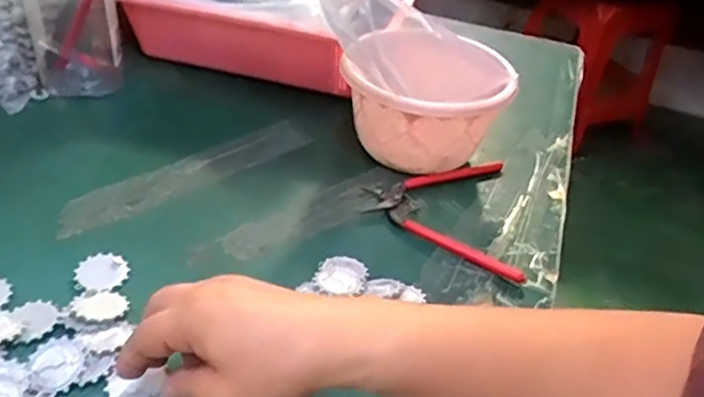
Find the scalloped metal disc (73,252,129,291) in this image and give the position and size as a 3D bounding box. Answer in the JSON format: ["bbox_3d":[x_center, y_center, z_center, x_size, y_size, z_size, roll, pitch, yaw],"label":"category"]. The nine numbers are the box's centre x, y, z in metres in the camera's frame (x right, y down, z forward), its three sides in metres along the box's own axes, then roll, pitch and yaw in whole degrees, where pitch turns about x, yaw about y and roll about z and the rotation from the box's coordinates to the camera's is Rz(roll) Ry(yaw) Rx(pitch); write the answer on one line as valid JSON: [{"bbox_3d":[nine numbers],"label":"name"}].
[{"bbox_3d":[-0.171,0.049,0.434,0.033,0.004,0.034,4,36,-3],"label":"scalloped metal disc"}]

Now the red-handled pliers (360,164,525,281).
[{"bbox_3d":[0.071,0.011,0.519,0.120,0.015,0.139,4,36,-2],"label":"red-handled pliers"}]

